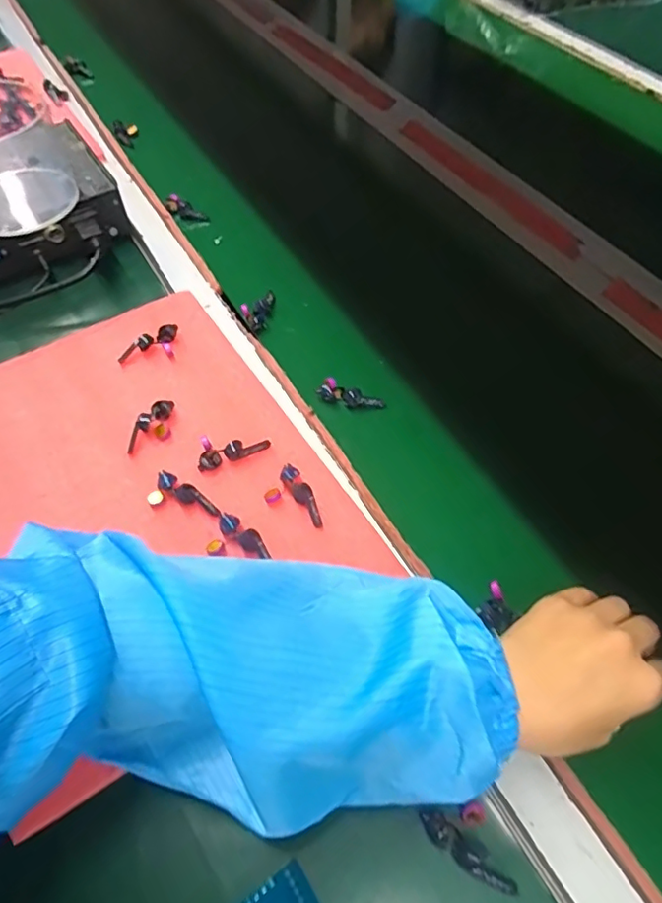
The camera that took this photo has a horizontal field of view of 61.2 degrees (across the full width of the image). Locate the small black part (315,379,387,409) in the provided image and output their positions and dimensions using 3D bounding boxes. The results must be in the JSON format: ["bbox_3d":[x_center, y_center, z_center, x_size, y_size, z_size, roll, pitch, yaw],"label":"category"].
[{"bbox_3d":[0.016,-0.044,0.463,0.054,0.010,0.019,21,60,13],"label":"small black part"}]

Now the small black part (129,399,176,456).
[{"bbox_3d":[-0.142,-0.022,0.433,0.014,0.010,0.052,30,62,18],"label":"small black part"}]

